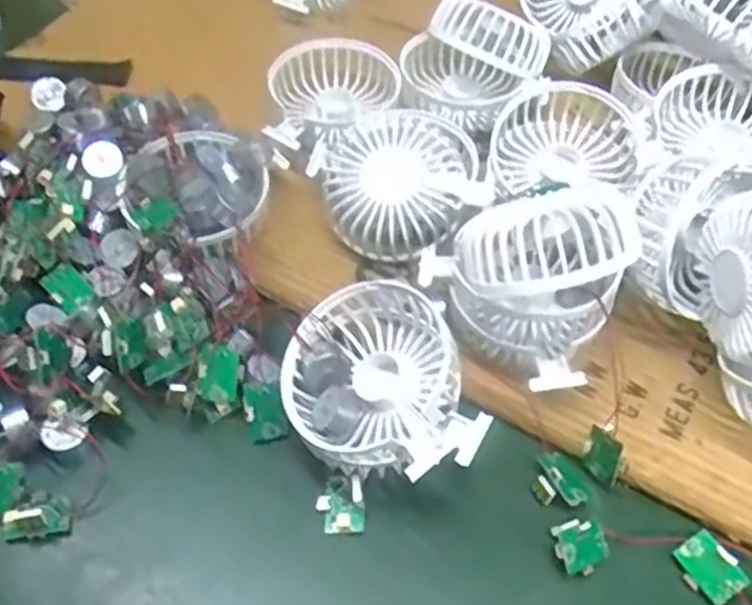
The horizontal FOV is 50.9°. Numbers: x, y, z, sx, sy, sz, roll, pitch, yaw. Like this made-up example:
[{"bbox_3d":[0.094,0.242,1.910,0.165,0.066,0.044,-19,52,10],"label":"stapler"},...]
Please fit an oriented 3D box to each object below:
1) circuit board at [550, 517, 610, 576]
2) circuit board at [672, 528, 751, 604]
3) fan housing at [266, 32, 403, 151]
[{"bbox_3d":[0.097,0.116,0.375,0.028,0.015,0.023,-12,53,-11],"label":"circuit board"},{"bbox_3d":[0.156,0.125,0.370,0.025,0.004,0.030,-37,59,-5],"label":"circuit board"},{"bbox_3d":[-0.038,-0.146,0.551,0.108,0.029,0.074,-29,58,-22],"label":"fan housing"}]

